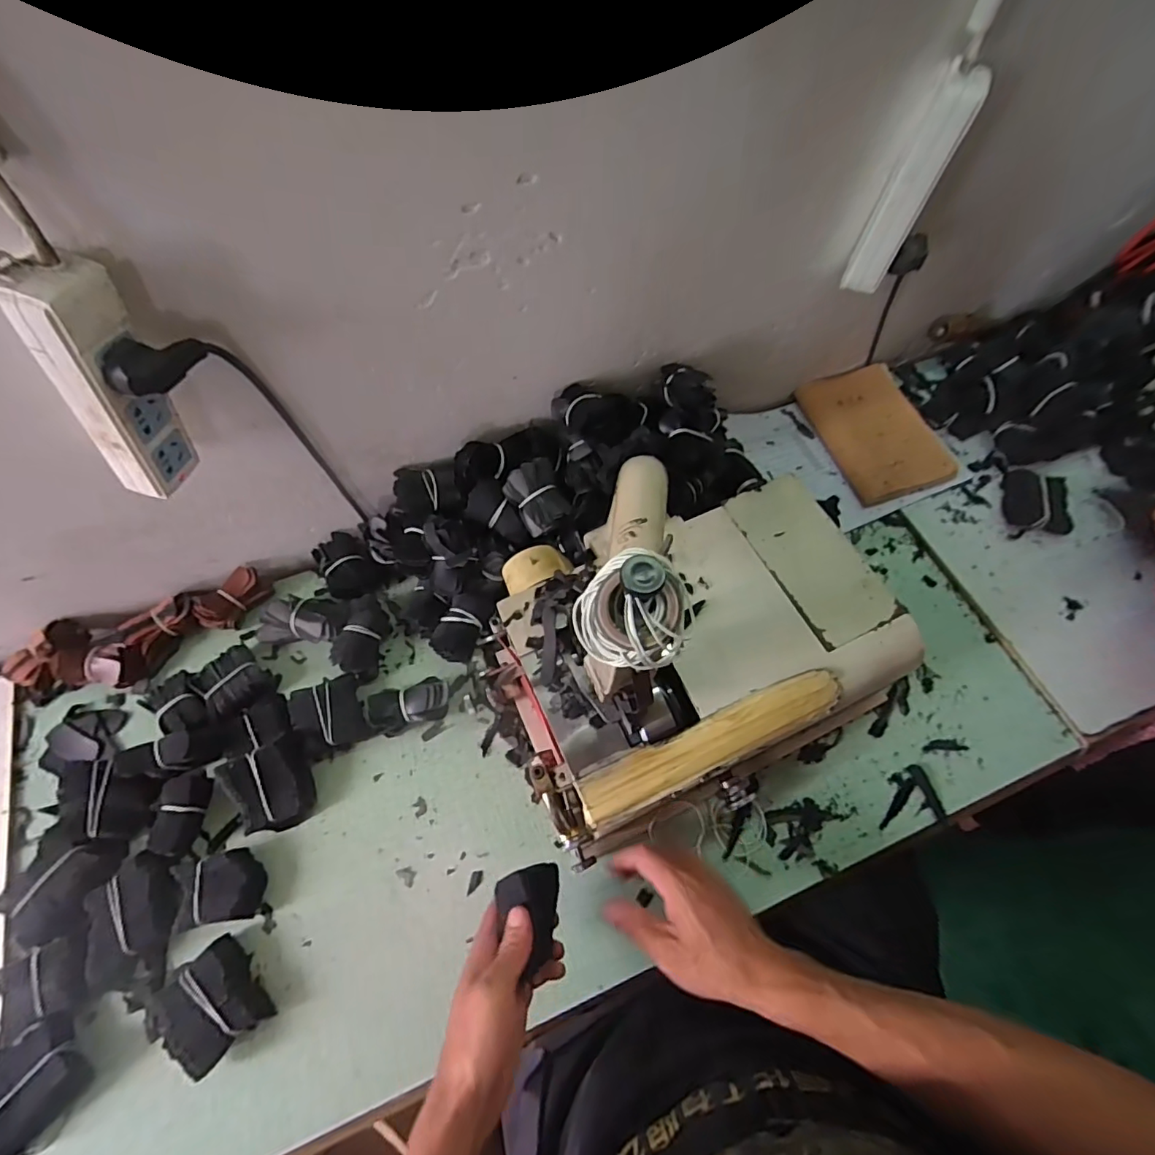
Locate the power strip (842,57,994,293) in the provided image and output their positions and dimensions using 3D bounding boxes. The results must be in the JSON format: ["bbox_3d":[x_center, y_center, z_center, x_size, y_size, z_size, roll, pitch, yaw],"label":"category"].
[{"bbox_3d":[0.307,-0.357,0.493,0.038,0.171,0.039,27,67,12],"label":"power strip"}]

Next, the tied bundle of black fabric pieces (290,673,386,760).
[{"bbox_3d":[-0.263,0.147,0.573,0.072,0.034,0.076,-25,67,-12],"label":"tied bundle of black fabric pieces"}]

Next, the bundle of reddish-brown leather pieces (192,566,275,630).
[{"bbox_3d":[-0.411,0.026,0.634,0.040,0.048,0.081,21,62,41],"label":"bundle of reddish-brown leather pieces"}]

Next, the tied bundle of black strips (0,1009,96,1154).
[{"bbox_3d":[-0.452,0.417,0.436,0.079,0.033,0.072,-40,71,-17],"label":"tied bundle of black strips"}]

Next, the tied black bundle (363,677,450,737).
[{"bbox_3d":[-0.175,0.137,0.572,0.095,0.057,0.047,-18,65,7],"label":"tied black bundle"}]

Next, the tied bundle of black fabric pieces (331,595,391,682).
[{"bbox_3d":[-0.246,0.067,0.614,0.047,0.037,0.093,8,64,4],"label":"tied bundle of black fabric pieces"}]

